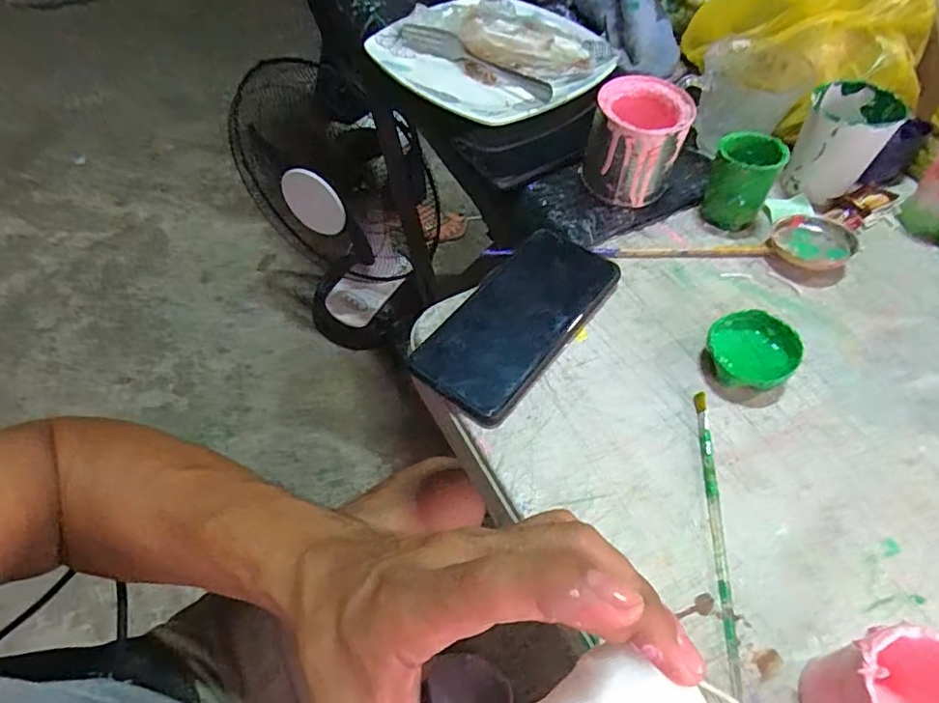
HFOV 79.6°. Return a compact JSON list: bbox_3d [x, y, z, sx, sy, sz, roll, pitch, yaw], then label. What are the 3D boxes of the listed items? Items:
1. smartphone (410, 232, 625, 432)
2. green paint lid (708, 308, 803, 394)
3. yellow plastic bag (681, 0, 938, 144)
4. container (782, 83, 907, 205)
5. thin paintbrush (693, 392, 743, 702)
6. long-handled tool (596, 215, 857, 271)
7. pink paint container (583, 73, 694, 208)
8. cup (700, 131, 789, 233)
[{"bbox_3d":[0.037,-0.027,0.397,0.076,0.017,0.166,33,61,20],"label":"smartphone"},{"bbox_3d":[0.183,0.000,0.367,0.052,0.024,0.050,1,55,-1],"label":"green paint lid"},{"bbox_3d":[0.303,-0.289,0.495,0.193,0.116,0.157,5,55,2],"label":"yellow plastic bag"},{"bbox_3d":[0.304,-0.173,0.461,0.063,0.066,0.070,35,61,21],"label":"container"},{"bbox_3d":[0.138,0.104,0.312,0.007,0.007,0.181,6,55,3],"label":"thin paintbrush"},{"bbox_3d":[0.196,-0.078,0.430,0.188,0.019,0.055,-4,55,-4],"label":"long-handled tool"},{"bbox_3d":[0.132,-0.167,0.450,0.068,0.074,0.074,15,56,9],"label":"pink paint container"},{"bbox_3d":[0.214,-0.136,0.443,0.047,0.064,0.048,1,55,-1],"label":"cup"}]

